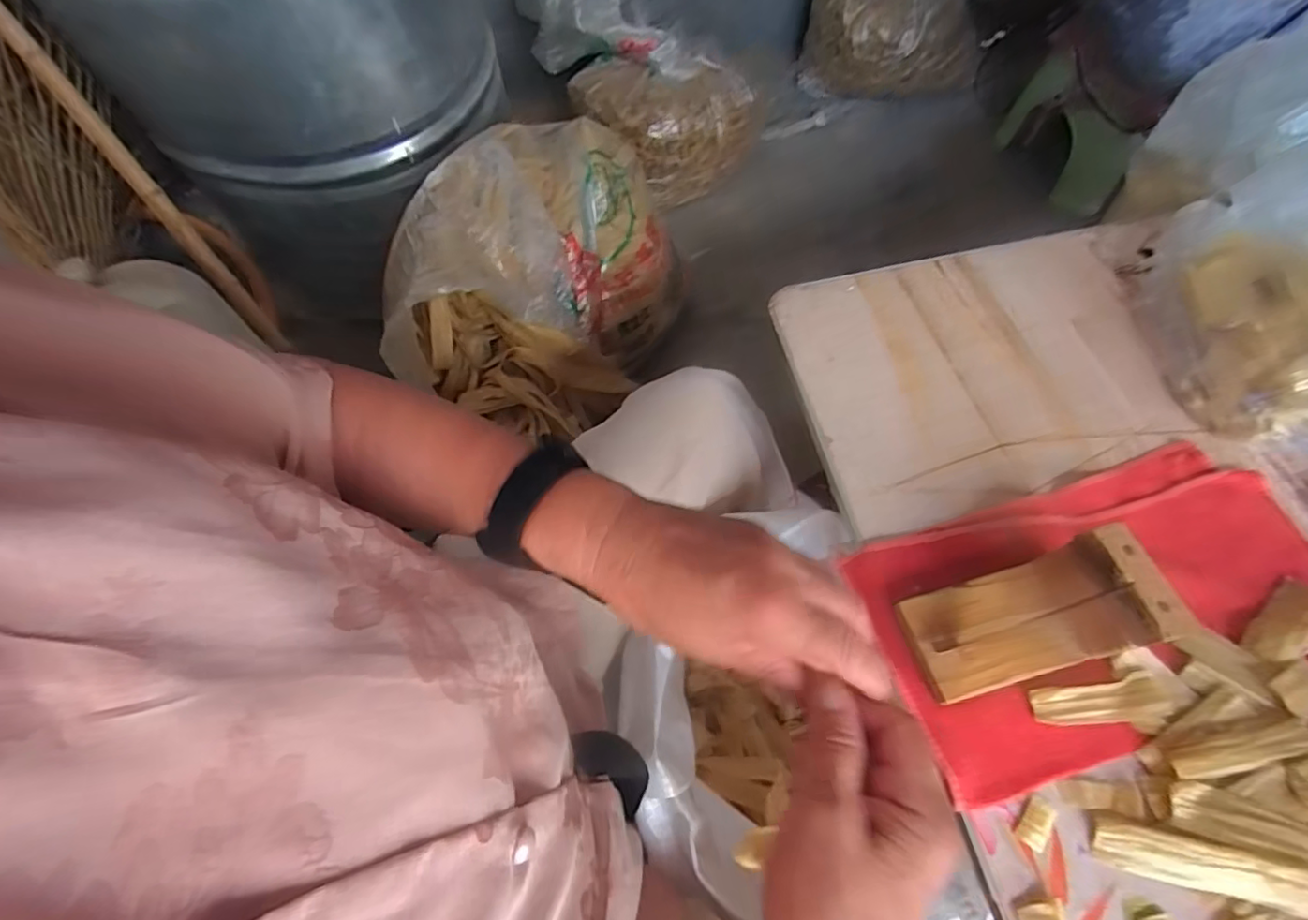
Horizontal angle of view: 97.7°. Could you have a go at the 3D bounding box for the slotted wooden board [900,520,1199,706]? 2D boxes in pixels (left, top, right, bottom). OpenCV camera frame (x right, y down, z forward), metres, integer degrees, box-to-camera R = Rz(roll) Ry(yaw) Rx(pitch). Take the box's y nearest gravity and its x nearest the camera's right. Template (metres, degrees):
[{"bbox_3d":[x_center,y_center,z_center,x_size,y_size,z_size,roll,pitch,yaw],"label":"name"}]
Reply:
[{"bbox_3d":[0.206,0.087,0.314,0.106,0.068,0.059,-16,64,-4],"label":"slotted wooden board"}]

